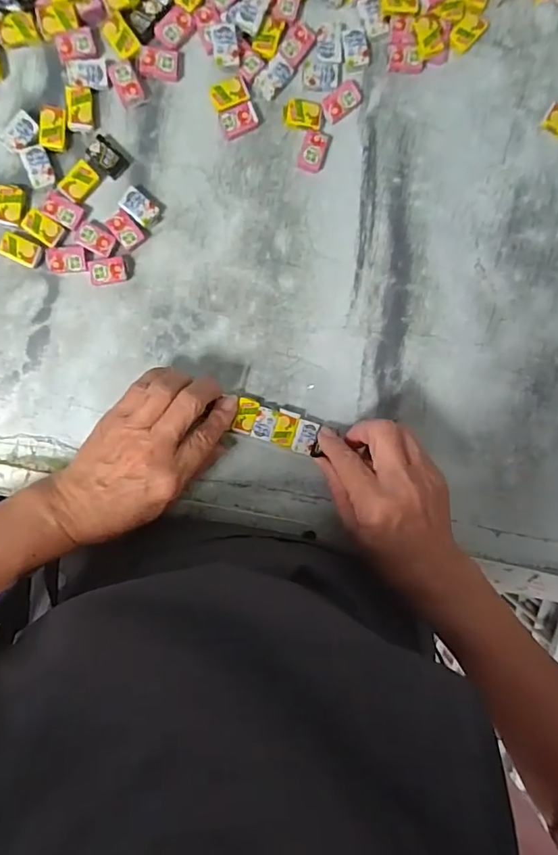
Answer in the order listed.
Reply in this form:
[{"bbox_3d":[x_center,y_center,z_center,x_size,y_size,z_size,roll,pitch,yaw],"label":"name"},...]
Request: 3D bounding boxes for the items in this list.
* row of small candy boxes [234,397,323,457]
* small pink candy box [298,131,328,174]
[{"bbox_3d":[-0.002,-0.001,0.394,0.063,0.005,0.027,20,95,-7],"label":"row of small candy boxes"},{"bbox_3d":[0.026,-0.204,0.374,0.019,0.008,0.027,15,96,-7],"label":"small pink candy box"}]

